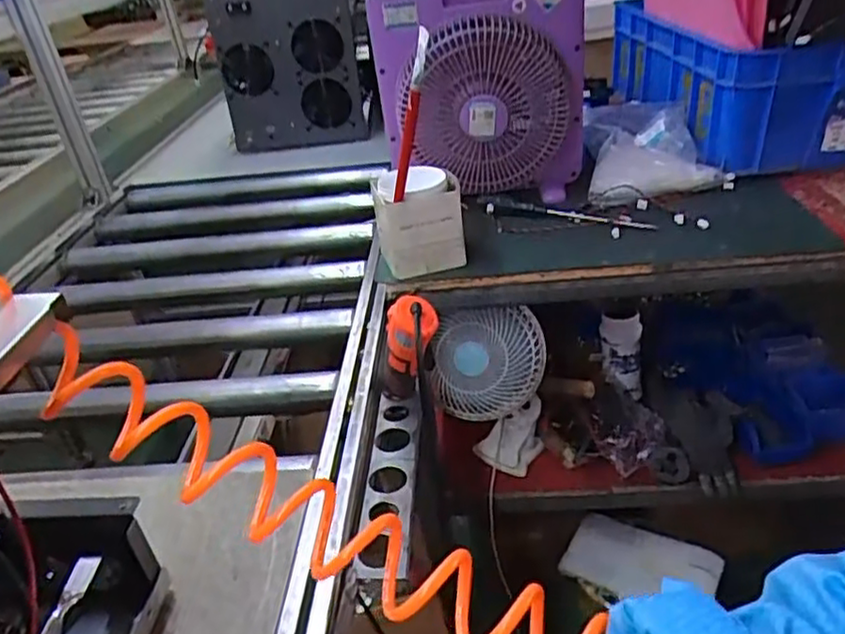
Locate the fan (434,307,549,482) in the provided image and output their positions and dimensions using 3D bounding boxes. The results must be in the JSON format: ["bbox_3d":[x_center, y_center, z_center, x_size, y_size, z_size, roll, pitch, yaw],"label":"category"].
[{"bbox_3d":[0.101,0.059,1.025,0.169,0.206,0.057,-5,32,3],"label":"fan"}]

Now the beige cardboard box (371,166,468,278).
[{"bbox_3d":[-0.003,-0.130,0.942,0.117,0.128,0.085,-7,32,0],"label":"beige cardboard box"}]

